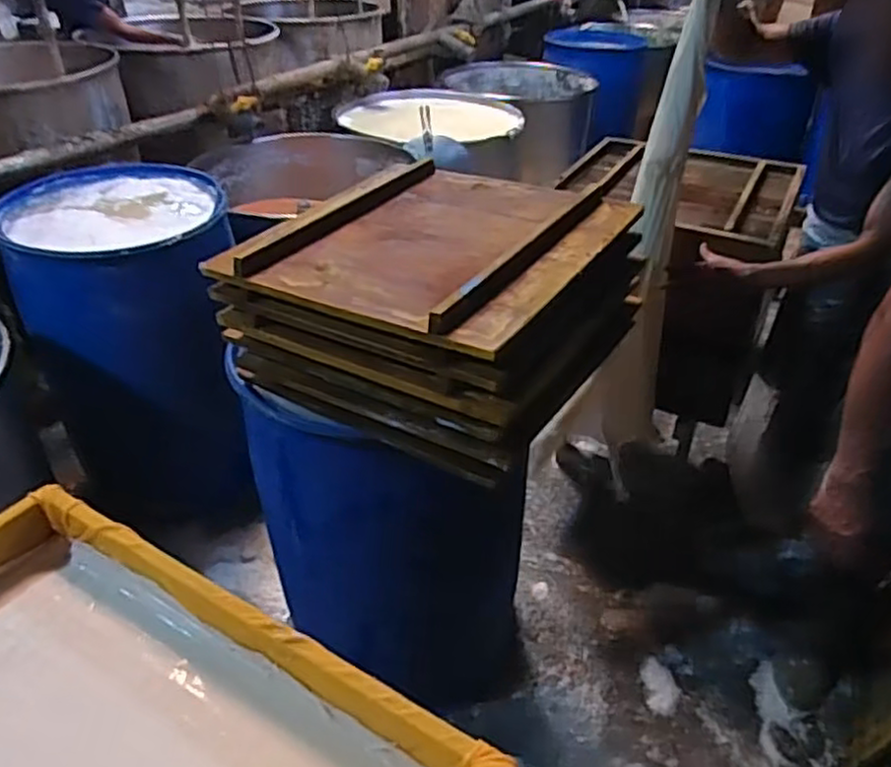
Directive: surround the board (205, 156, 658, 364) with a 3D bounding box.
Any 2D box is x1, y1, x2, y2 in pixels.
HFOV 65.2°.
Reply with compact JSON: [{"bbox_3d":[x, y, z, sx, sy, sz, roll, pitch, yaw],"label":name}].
[{"bbox_3d":[-0.016,-0.240,1.113,0.513,0.055,0.505,20,40,27],"label":"board"}]

